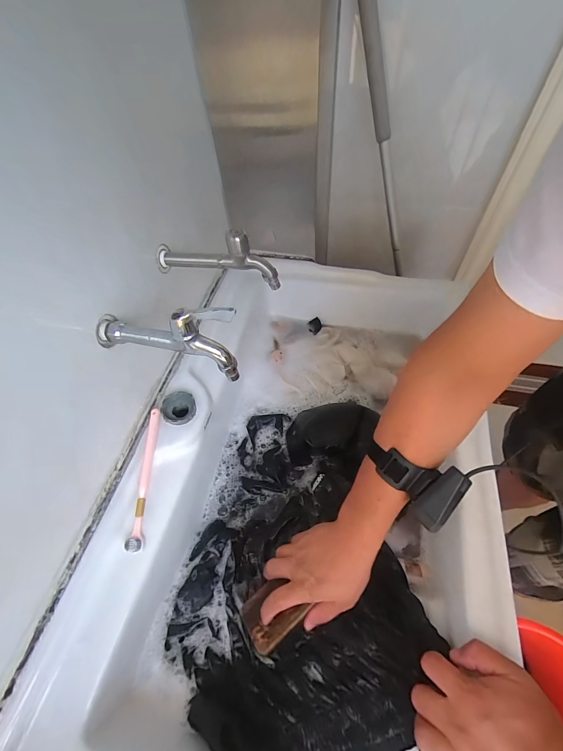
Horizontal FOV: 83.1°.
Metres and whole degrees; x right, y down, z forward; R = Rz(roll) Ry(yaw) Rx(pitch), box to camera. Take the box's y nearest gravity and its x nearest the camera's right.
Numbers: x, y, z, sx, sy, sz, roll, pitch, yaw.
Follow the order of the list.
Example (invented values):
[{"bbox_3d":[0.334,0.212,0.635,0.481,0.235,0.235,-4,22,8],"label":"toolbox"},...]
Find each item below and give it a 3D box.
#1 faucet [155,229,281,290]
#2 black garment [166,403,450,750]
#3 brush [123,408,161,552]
[{"bbox_3d":[-0.094,-0.164,0.438,0.176,0.078,0.032,11,57,12],"label":"faucet"},{"bbox_3d":[0.020,0.242,0.461,0.320,0.098,0.435,2,52,5],"label":"black garment"},{"bbox_3d":[-0.185,0.137,0.435,0.018,0.017,0.181,-1,66,2],"label":"brush"}]

